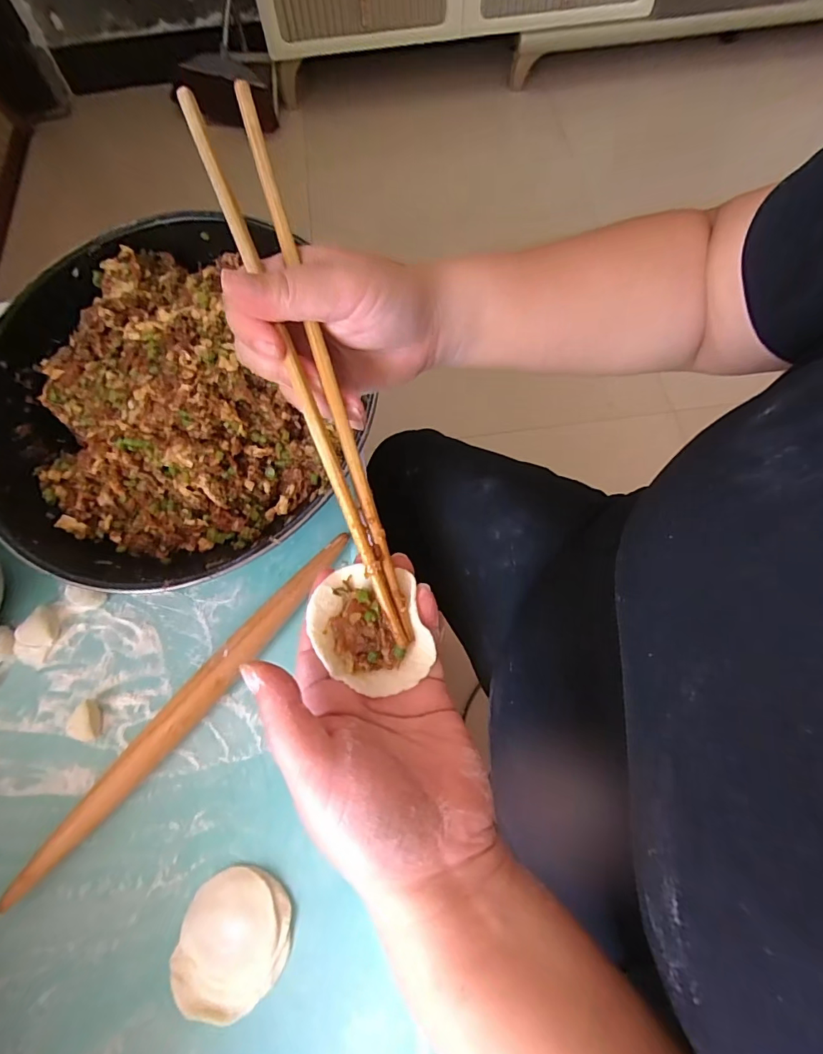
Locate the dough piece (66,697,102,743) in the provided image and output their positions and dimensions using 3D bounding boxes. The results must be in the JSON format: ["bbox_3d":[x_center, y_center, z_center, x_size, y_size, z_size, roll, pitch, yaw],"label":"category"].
[{"bbox_3d":[-0.242,0.143,0.352,0.017,0.012,0.028,-7,69,-1],"label":"dough piece"}]

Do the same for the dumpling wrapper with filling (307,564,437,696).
[{"bbox_3d":[-0.019,0.047,0.224,0.050,0.016,0.059,-17,69,-4],"label":"dumpling wrapper with filling"}]

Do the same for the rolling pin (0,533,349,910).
[{"bbox_3d":[-0.157,0.129,0.350,0.022,0.023,0.321,37,74,15],"label":"rolling pin"}]

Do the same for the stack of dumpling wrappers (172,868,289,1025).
[{"bbox_3d":[-0.114,0.265,0.302,0.067,0.009,0.077,13,70,7],"label":"stack of dumpling wrappers"}]

